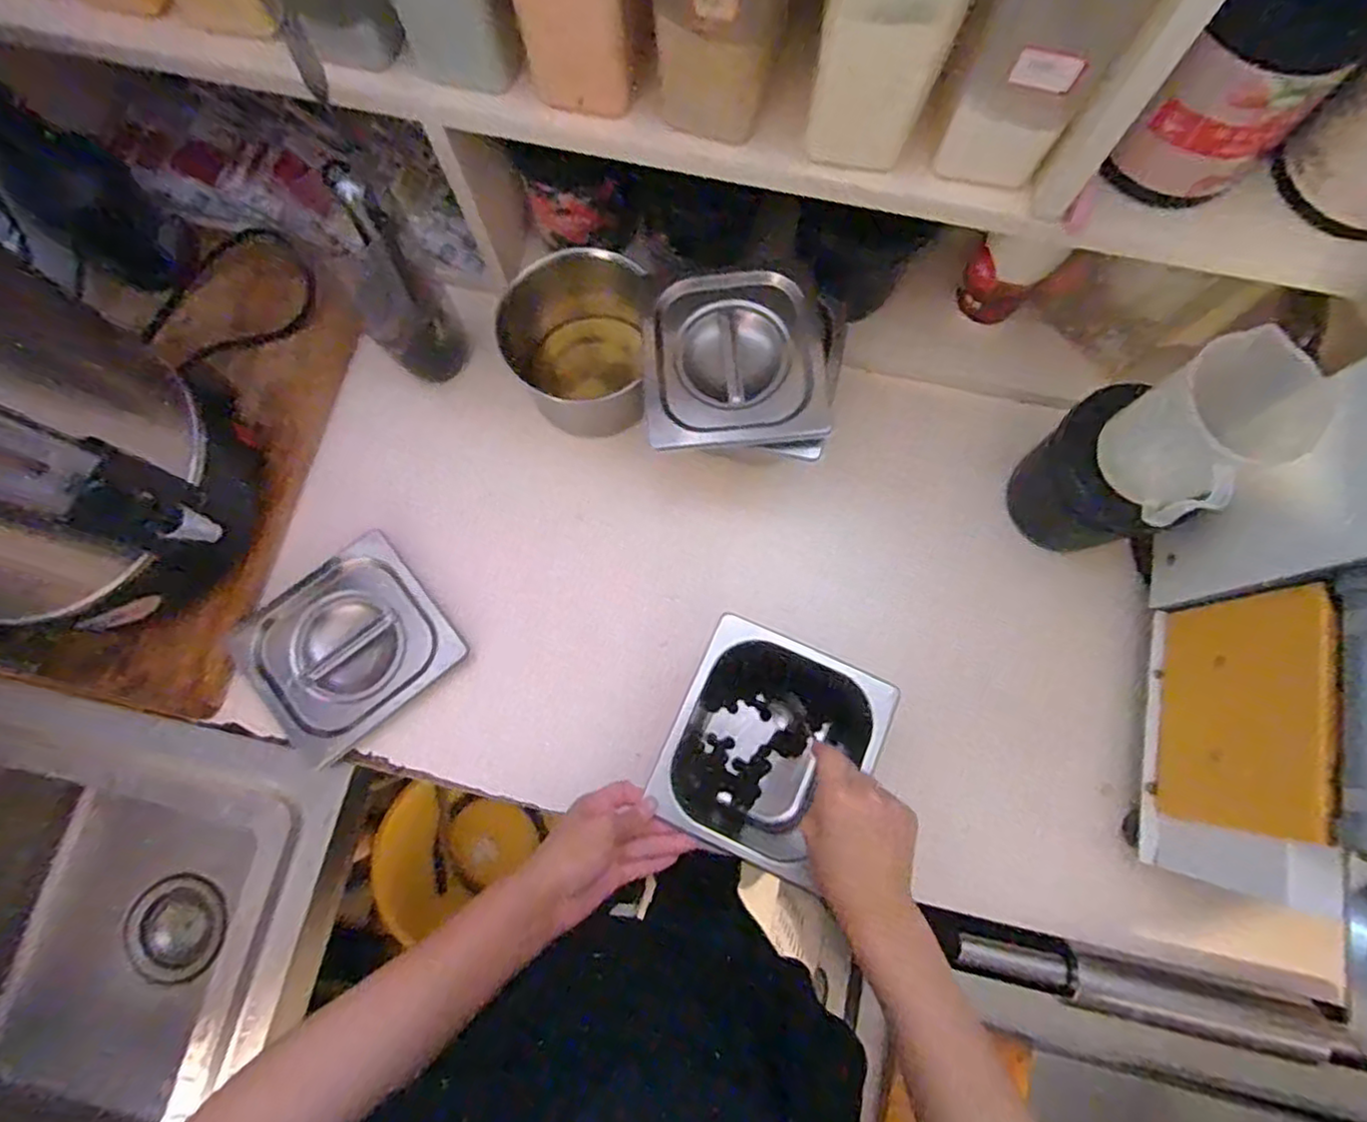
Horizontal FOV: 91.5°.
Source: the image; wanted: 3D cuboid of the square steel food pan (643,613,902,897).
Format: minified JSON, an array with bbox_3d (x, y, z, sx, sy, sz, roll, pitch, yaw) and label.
[{"bbox_3d":[0.070,0.160,0.576,0.154,0.101,0.172,23,77,5],"label":"square steel food pan"}]

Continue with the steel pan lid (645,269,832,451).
[{"bbox_3d":[0.043,-0.180,0.585,0.151,0.031,0.153,-4,76,-1],"label":"steel pan lid"}]

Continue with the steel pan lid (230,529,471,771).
[{"bbox_3d":[-0.316,0.081,0.630,0.175,0.015,0.156,-39,79,-9],"label":"steel pan lid"}]

